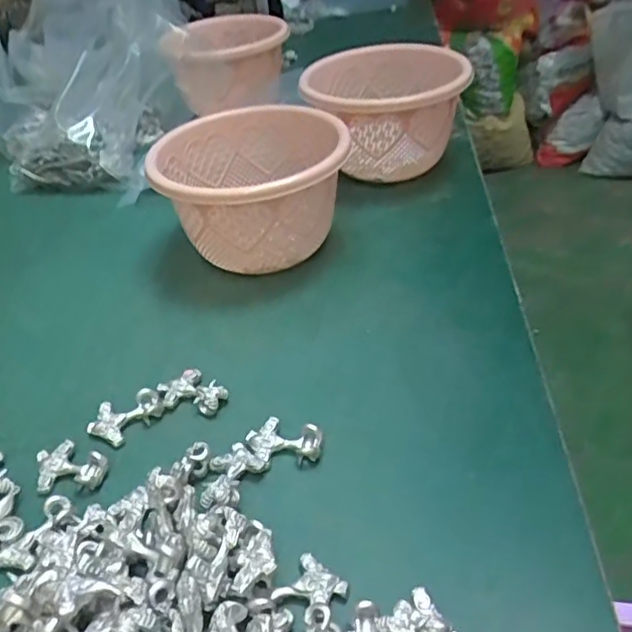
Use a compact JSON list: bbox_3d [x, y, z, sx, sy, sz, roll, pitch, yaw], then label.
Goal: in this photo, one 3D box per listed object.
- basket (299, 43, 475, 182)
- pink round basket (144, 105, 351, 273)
[{"bbox_3d":[0.068,-0.193,0.594,0.144,0.094,0.153,4,39,9],"label":"basket"},{"bbox_3d":[-0.048,-0.090,0.466,0.131,0.092,0.129,-2,39,2],"label":"pink round basket"}]

